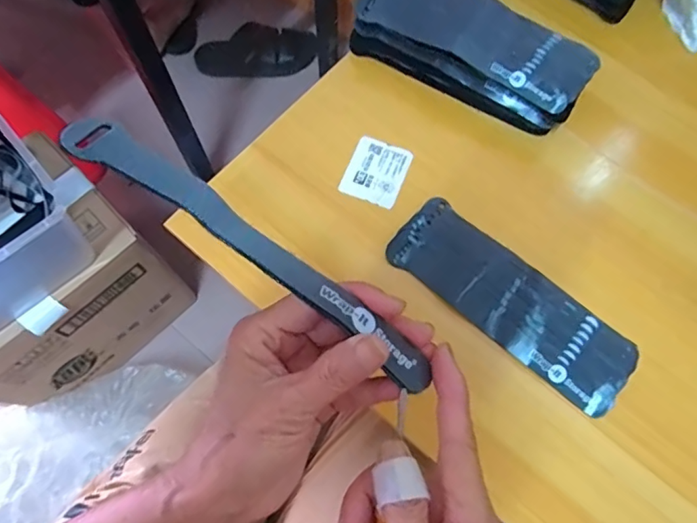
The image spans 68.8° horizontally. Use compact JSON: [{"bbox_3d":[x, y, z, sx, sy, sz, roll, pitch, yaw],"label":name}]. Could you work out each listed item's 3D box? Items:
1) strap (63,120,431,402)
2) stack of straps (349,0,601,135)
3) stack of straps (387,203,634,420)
[{"bbox_3d":[-0.040,-0.003,0.227,0.191,0.020,0.020,37,74,-7],"label":"strap"},{"bbox_3d":[0.110,-0.192,0.455,0.205,0.049,0.089,27,73,10],"label":"stack of straps"},{"bbox_3d":[0.126,0.029,0.395,0.198,0.010,0.067,40,75,13],"label":"stack of straps"}]

